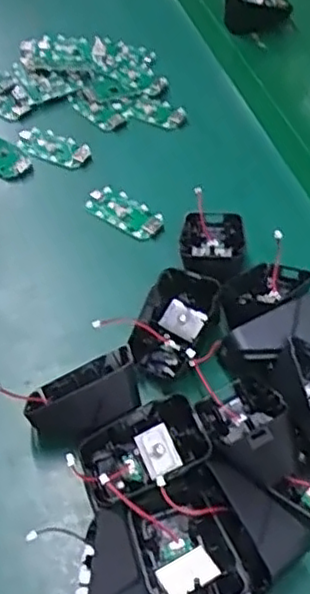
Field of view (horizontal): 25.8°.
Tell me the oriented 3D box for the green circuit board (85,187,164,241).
[{"bbox_3d":[-0.023,-0.066,0.522,0.064,0.005,0.032,35,59,24],"label":"green circuit board"}]

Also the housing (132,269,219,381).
[{"bbox_3d":[0.012,0.016,0.433,0.044,0.035,0.062,19,54,14],"label":"housing"}]

